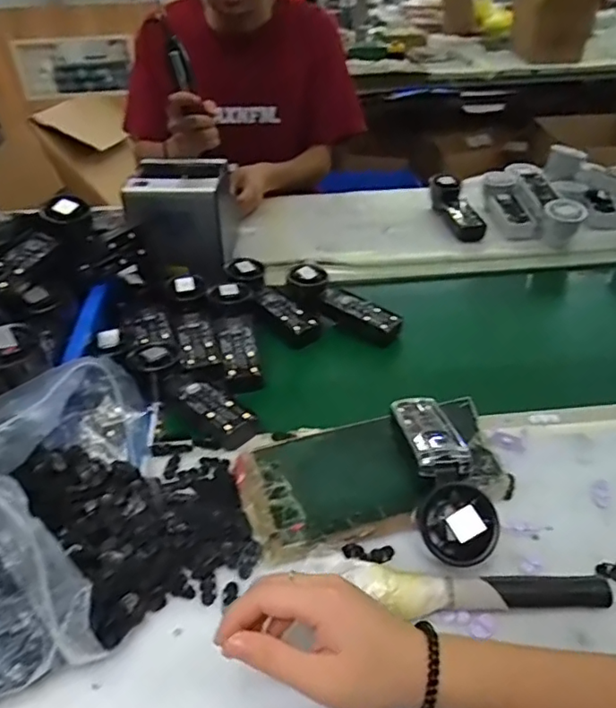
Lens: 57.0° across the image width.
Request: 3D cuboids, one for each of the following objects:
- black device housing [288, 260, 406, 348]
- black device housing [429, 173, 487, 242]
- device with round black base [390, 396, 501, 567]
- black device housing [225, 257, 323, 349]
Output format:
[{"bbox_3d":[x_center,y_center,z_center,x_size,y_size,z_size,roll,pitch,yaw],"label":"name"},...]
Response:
[{"bbox_3d":[0.044,-0.065,0.738,0.158,0.033,0.045,35,47,19],"label":"black device housing"},{"bbox_3d":[0.246,-0.239,0.947,0.050,0.046,0.166,-5,48,-7],"label":"black device housing"},{"bbox_3d":[0.105,0.097,0.467,0.057,0.064,0.167,-4,35,-2],"label":"device with round black base"},{"bbox_3d":[-0.052,-0.074,0.744,0.060,0.032,0.162,-26,60,-31],"label":"black device housing"}]

